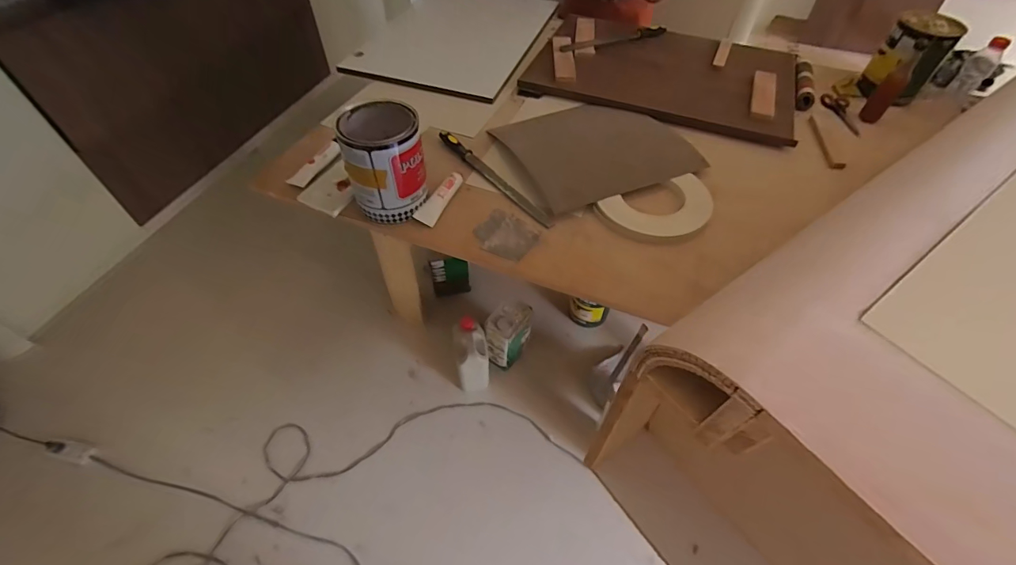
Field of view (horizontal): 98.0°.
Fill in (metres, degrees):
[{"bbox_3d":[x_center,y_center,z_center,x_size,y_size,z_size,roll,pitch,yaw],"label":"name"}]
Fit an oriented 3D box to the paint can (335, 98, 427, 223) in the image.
[{"bbox_3d":[-0.255,-0.251,0.918,0.157,0.190,0.171,-11,53,-11],"label":"paint can"}]

